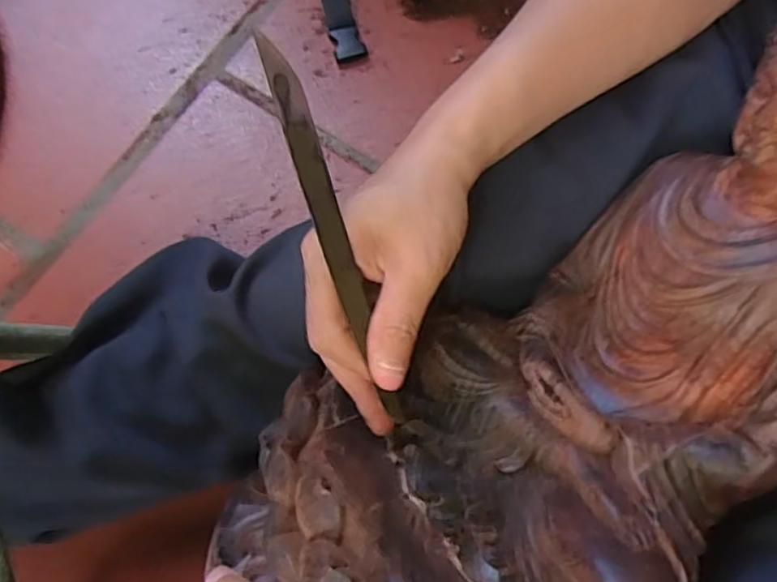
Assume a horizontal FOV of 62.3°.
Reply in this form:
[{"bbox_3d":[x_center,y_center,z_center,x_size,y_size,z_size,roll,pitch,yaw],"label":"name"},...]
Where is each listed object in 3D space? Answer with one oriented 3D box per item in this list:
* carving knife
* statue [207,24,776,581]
[{"bbox_3d":[-0.023,-0.022,0.277,0.013,0.010,0.167,-19,103,-5],"label":"carving knife"},{"bbox_3d":[0.081,0.048,0.262,0.265,0.132,0.143,-33,76,-9],"label":"statue"}]

